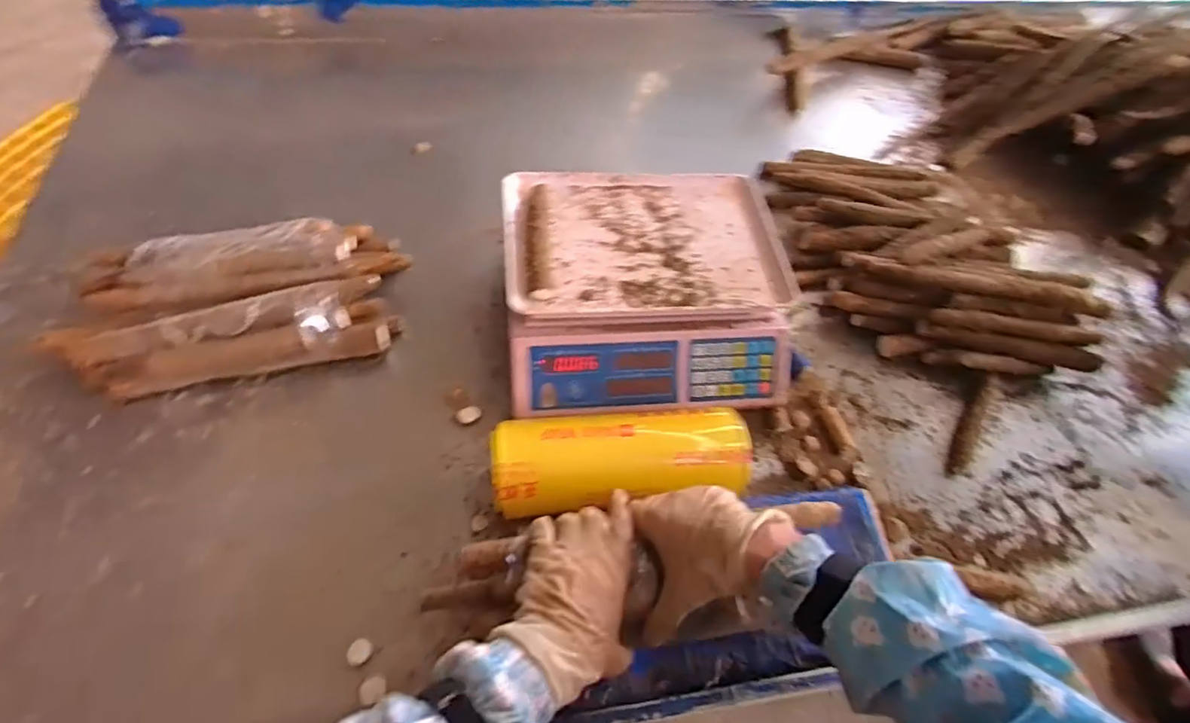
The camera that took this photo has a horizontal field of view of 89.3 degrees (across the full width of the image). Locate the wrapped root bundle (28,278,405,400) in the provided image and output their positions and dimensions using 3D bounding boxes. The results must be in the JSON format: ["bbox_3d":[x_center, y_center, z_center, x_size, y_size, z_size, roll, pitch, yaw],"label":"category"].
[{"bbox_3d":[-0.421,-0.032,0.713,0.358,0.094,0.096,-12,58,-13],"label":"wrapped root bundle"}]

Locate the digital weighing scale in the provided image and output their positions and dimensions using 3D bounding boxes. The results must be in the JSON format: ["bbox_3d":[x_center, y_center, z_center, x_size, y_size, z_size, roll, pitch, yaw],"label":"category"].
[{"bbox_3d":[0.064,-0.098,0.772,0.339,0.138,0.319,-3,57,-7],"label":"digital weighing scale"}]

